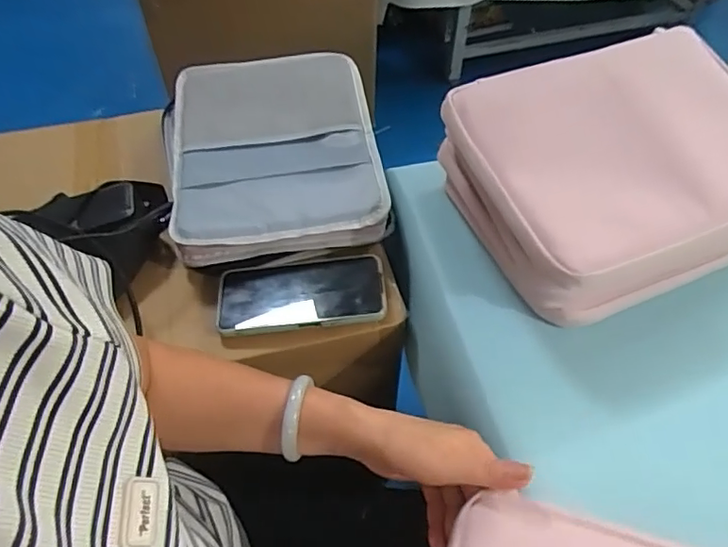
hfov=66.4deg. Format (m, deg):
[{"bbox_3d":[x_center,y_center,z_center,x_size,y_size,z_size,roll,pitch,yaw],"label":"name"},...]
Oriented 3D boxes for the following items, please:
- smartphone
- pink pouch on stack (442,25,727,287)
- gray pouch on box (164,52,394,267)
[{"bbox_3d":[-0.061,0.018,0.545,0.159,0.015,0.082,-6,54,-4],"label":"smartphone"},{"bbox_3d":[0.231,-0.117,0.489,0.276,0.047,0.211,-18,56,-12],"label":"pink pouch on stack"},{"bbox_3d":[-0.103,-0.144,0.633,0.226,0.046,0.277,-10,54,-7],"label":"gray pouch on box"}]

